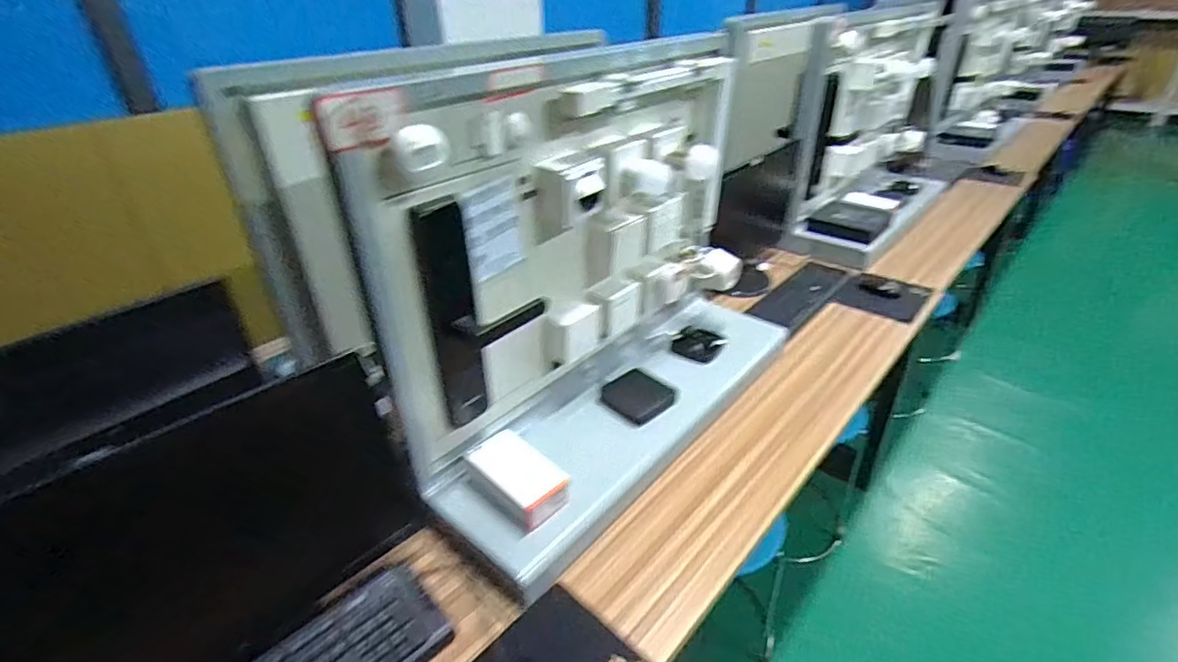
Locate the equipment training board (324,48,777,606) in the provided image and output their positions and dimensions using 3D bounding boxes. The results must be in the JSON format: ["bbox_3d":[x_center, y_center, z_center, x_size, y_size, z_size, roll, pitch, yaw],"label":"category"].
[{"bbox_3d":[0.060,-0.108,0.931,0.272,0.605,0.778,24,42,35],"label":"equipment training board"}]

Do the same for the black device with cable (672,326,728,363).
[{"bbox_3d":[0.237,0.028,1.206,0.100,0.024,0.082,15,37,26],"label":"black device with cable"}]

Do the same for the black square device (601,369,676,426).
[{"bbox_3d":[0.092,0.123,1.067,0.119,0.020,0.110,25,42,35],"label":"black square device"}]

